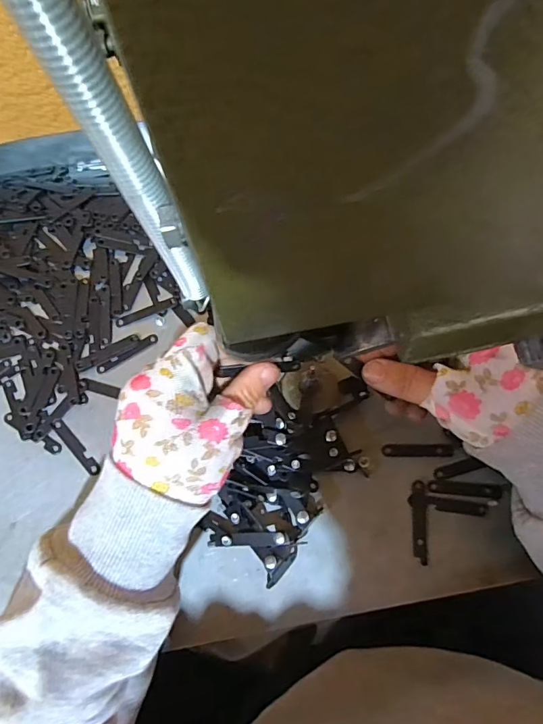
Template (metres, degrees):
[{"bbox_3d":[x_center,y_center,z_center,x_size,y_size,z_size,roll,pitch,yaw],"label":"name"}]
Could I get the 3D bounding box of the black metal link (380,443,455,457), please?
[{"bbox_3d":[0.106,0.064,0.332,0.049,0.004,0.009,-1,74,2],"label":"black metal link"}]

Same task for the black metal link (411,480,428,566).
[{"bbox_3d":[0.102,0.110,0.316,0.011,0.004,0.053,4,74,3],"label":"black metal link"}]

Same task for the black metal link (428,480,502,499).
[{"bbox_3d":[0.135,0.089,0.322,0.048,0.004,0.009,4,74,3],"label":"black metal link"}]

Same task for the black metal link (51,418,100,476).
[{"bbox_3d":[-0.146,0.062,0.340,0.009,0.004,0.052,-42,77,-10],"label":"black metal link"}]

